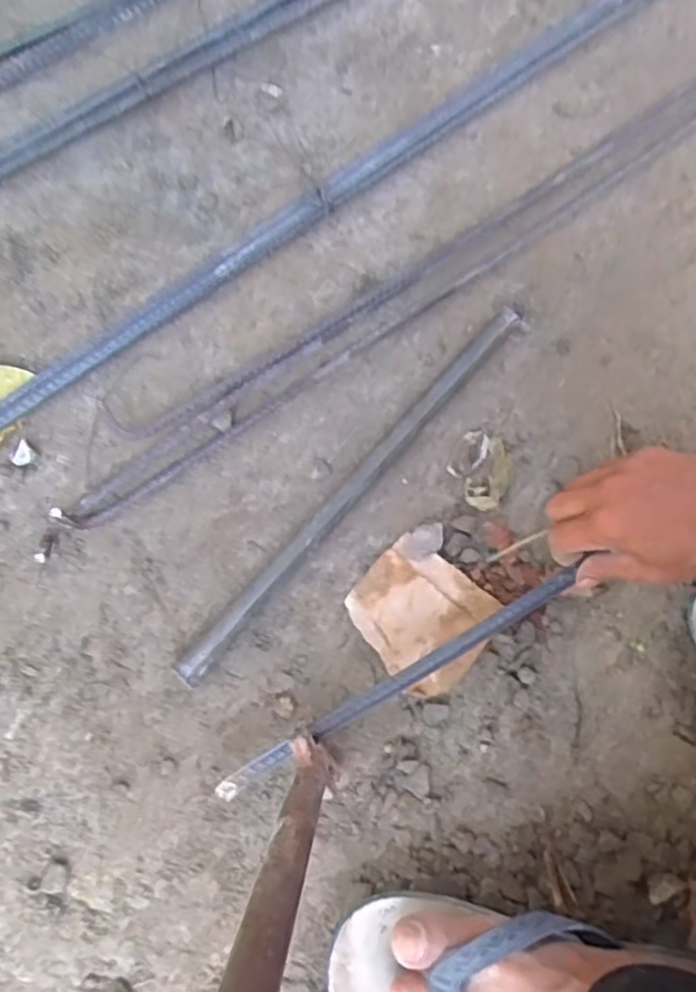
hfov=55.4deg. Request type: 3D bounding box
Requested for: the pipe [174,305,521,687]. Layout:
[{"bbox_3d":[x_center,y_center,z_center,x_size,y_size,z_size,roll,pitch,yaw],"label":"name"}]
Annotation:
[{"bbox_3d":[0.007,-0.009,0.526,0.017,0.018,0.386,40,79,12],"label":"pipe"}]

